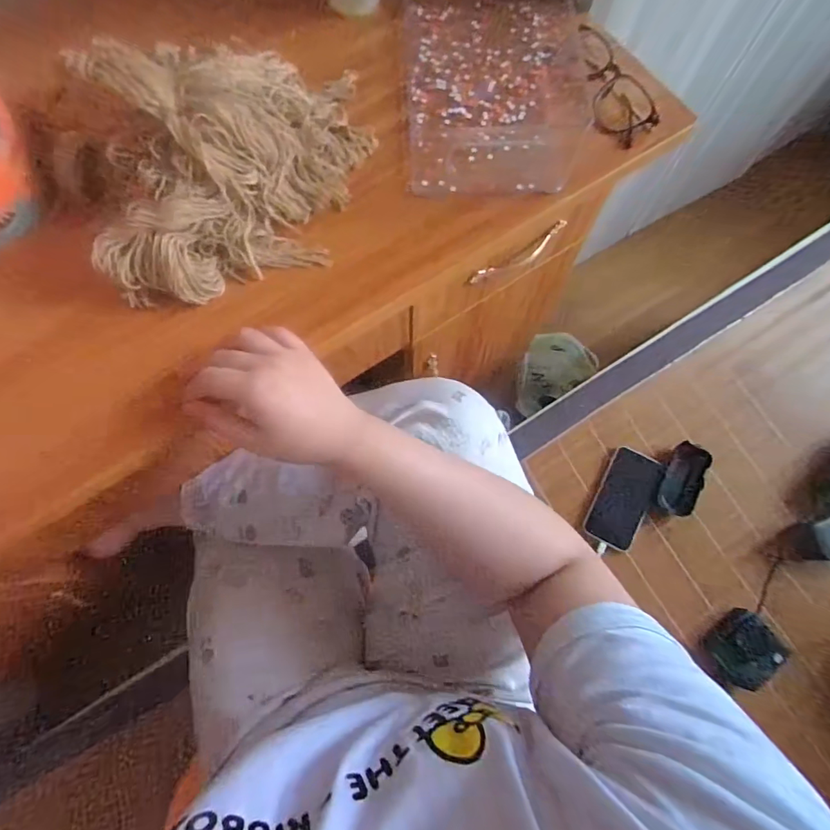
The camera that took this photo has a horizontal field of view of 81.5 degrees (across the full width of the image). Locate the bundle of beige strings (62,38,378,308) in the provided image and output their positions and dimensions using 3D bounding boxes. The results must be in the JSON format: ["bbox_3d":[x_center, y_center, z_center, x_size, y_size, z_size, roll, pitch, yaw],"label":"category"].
[{"bbox_3d":[-0.175,-0.232,0.415,0.268,0.089,0.203,-6,73,-2],"label":"bundle of beige strings"}]

